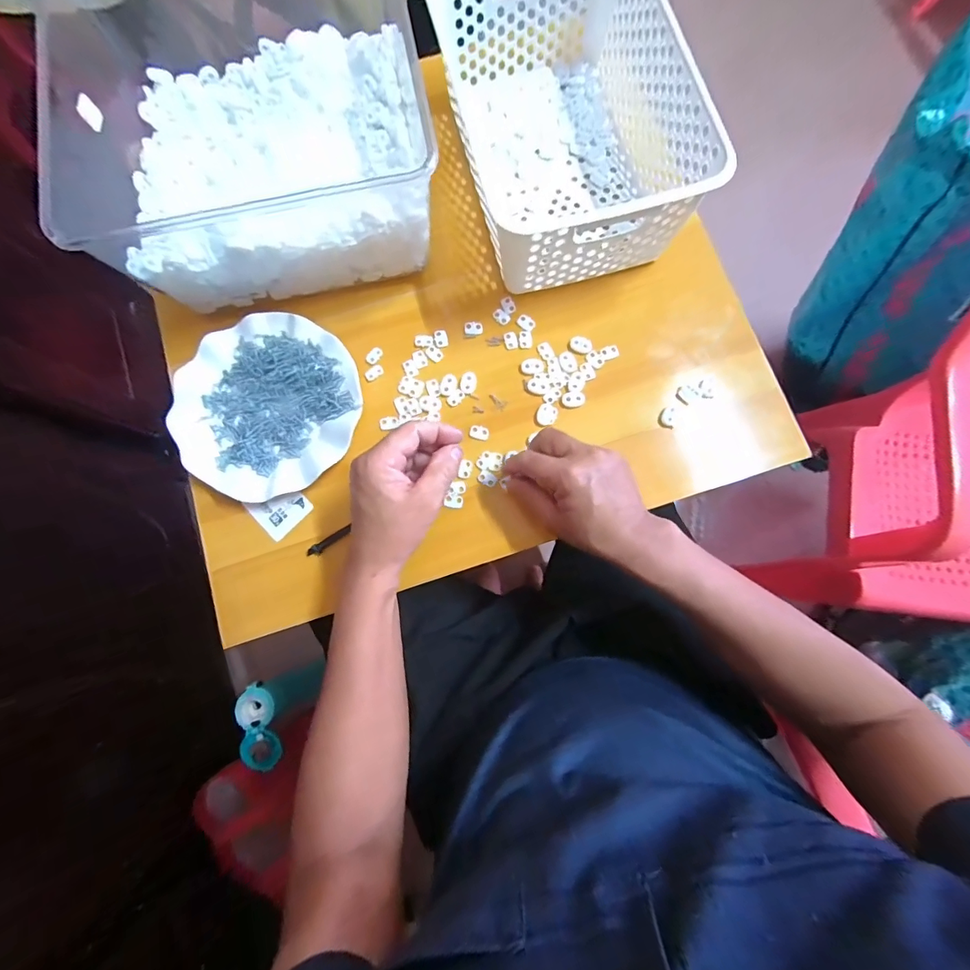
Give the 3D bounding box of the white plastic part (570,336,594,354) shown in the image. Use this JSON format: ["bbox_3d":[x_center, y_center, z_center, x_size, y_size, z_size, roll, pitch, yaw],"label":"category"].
[{"bbox_3d":[0.101,-0.146,0.445,0.024,0.006,0.014,11,80,2],"label":"white plastic part"}]

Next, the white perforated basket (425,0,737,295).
[{"bbox_3d":[0.075,-0.360,0.427,0.197,0.113,0.304,-16,80,-3],"label":"white perforated basket"}]

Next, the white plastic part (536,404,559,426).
[{"bbox_3d":[0.063,-0.071,0.430,0.020,0.004,0.023,25,81,5],"label":"white plastic part"}]

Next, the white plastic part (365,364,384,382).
[{"bbox_3d":[-0.116,-0.117,0.445,0.020,0.004,0.011,-38,82,-6],"label":"white plastic part"}]

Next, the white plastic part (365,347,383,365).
[{"bbox_3d":[-0.116,-0.136,0.448,0.012,0.004,0.020,32,81,6],"label":"white plastic part"}]

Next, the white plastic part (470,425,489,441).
[{"bbox_3d":[-0.005,-0.054,0.432,0.019,0.004,0.014,15,80,3],"label":"white plastic part"}]

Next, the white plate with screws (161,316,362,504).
[{"bbox_3d":[-0.215,-0.080,0.428,0.178,0.019,0.180,0,79,0],"label":"white plate with screws"}]

